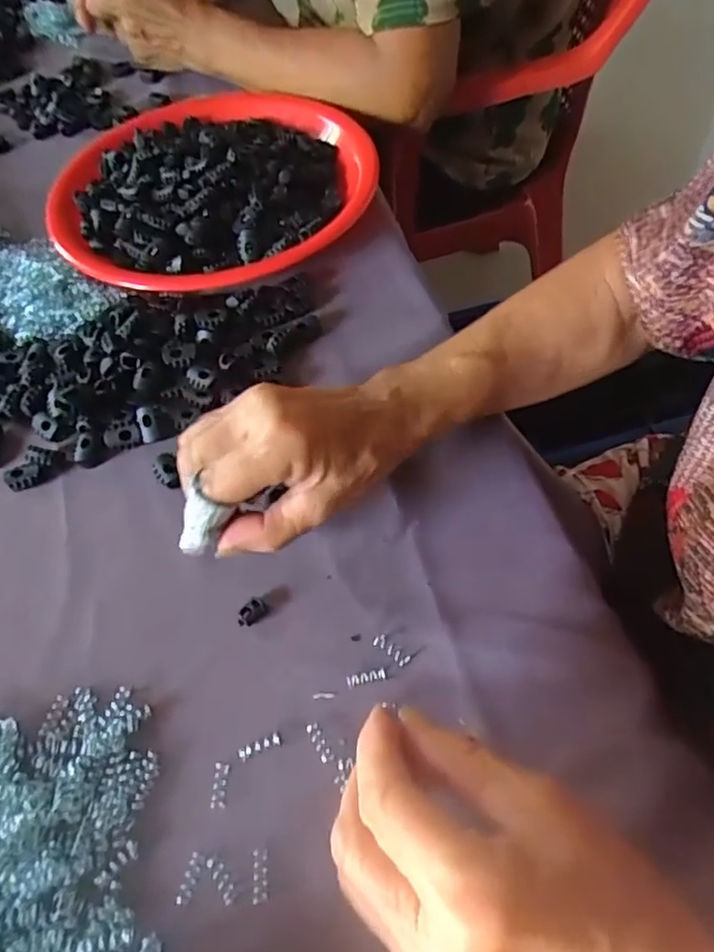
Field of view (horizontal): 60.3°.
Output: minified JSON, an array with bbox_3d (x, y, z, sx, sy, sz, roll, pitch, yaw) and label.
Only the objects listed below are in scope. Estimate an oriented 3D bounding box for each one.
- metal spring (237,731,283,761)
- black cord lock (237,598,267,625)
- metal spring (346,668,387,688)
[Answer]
[{"bbox_3d":[-0.044,0.122,0.277,0.020,0.004,0.006,-23,58,-8],"label":"metal spring"},{"bbox_3d":[-0.054,0.069,0.312,0.016,0.006,0.010,-33,60,-15],"label":"black cord lock"},{"bbox_3d":[0.005,0.095,0.290,0.019,0.004,0.005,-14,57,-3],"label":"metal spring"}]

